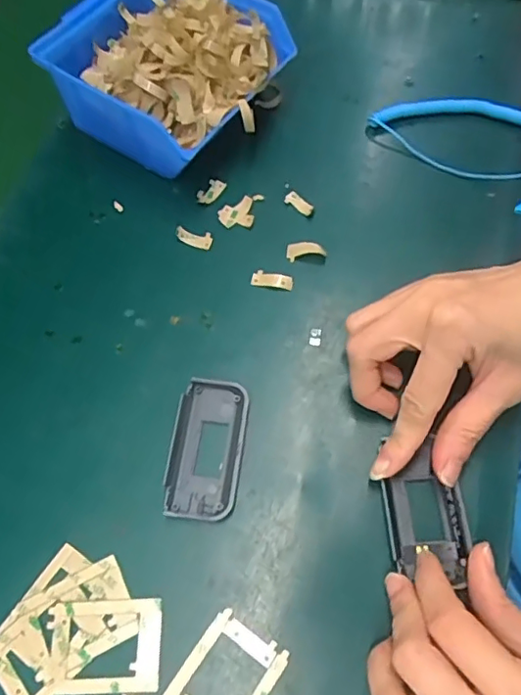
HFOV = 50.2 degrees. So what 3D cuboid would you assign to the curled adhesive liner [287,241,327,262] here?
[{"bbox_3d":[0.029,-0.063,0.357,0.025,0.004,0.015,1,64,18],"label":"curled adhesive liner"}]

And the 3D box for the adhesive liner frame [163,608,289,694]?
[{"bbox_3d":[-0.017,0.156,0.259,0.039,0.004,0.053,33,71,17],"label":"adhesive liner frame"}]

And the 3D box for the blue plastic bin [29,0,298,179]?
[{"bbox_3d":[-0.066,-0.192,0.389,0.139,0.069,0.124,32,70,16],"label":"blue plastic bin"}]

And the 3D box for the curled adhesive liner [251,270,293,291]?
[{"bbox_3d":[0.007,-0.043,0.349,0.026,0.006,0.011,15,67,10],"label":"curled adhesive liner"}]

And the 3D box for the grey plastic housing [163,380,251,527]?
[{"bbox_3d":[-0.029,0.055,0.304,0.039,0.009,0.076,7,65,6],"label":"grey plastic housing"}]

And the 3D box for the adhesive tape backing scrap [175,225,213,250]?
[{"bbox_3d":[-0.044,-0.073,0.366,0.025,0.004,0.012,20,67,11],"label":"adhesive tape backing scrap"}]

